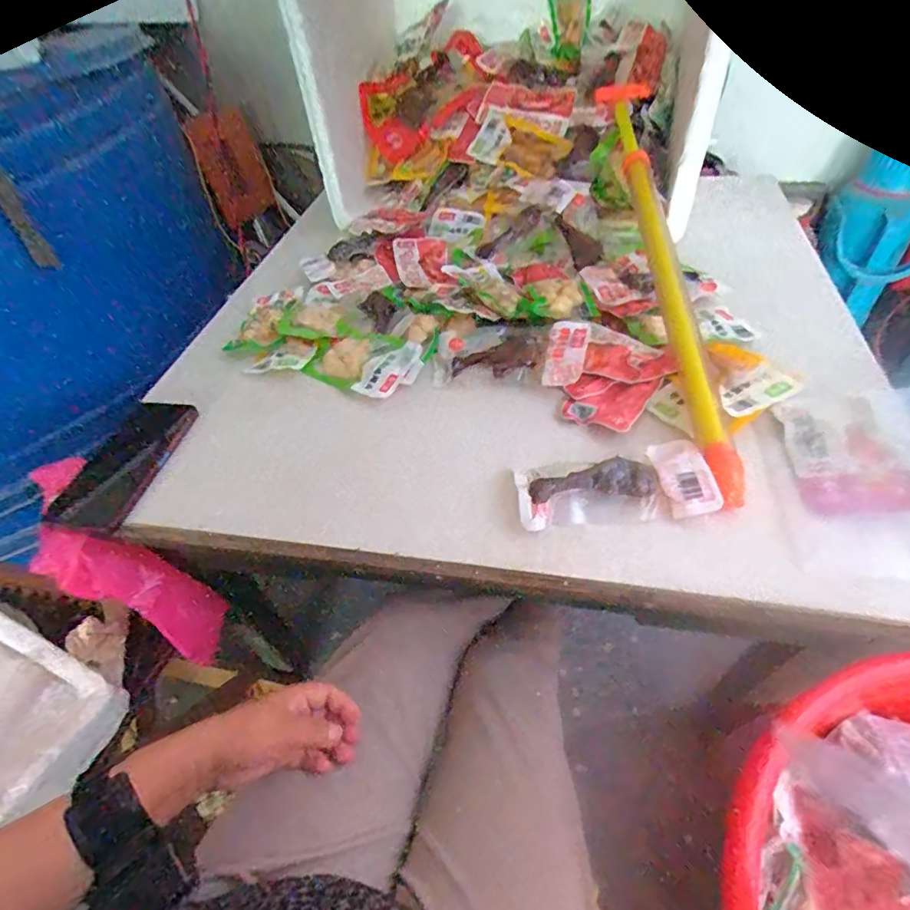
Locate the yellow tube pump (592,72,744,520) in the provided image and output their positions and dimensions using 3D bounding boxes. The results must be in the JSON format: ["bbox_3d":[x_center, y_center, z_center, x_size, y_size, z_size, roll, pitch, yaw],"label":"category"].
[{"bbox_3d":[0.226,-0.222,0.544,0.043,0.033,0.585,-3,63,4],"label":"yellow tube pump"}]

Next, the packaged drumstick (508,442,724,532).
[{"bbox_3d":[0.135,0.024,0.435,0.160,0.018,0.072,-6,50,2],"label":"packaged drumstick"}]

